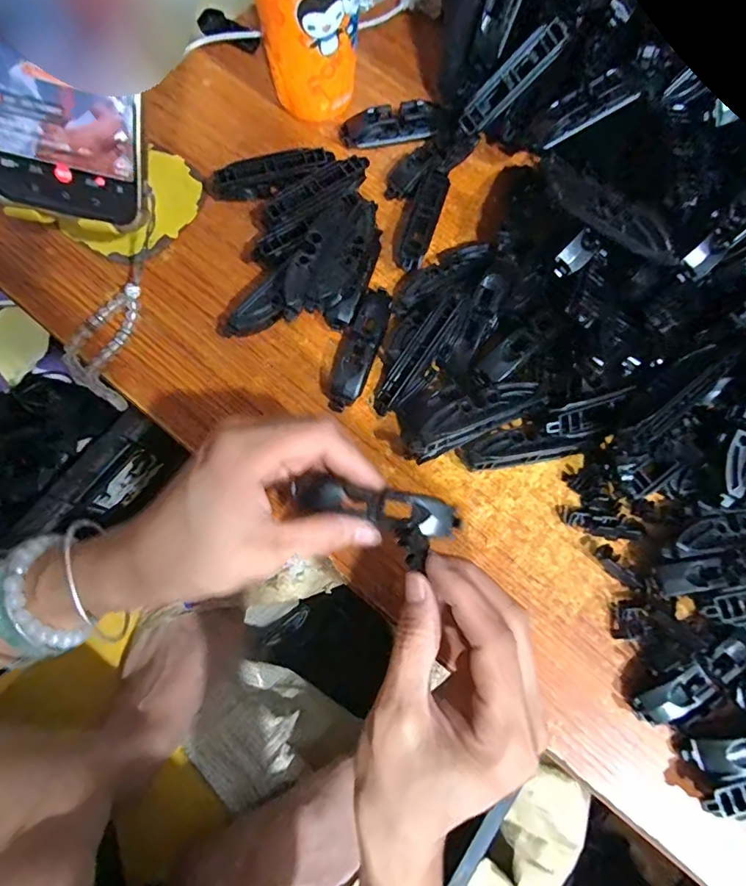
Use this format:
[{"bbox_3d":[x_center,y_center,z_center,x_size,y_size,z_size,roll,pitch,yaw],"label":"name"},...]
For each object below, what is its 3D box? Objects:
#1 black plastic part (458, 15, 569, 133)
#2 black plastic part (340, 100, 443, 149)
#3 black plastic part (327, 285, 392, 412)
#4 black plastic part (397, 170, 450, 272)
[{"bbox_3d":[0.091,-0.238,0.318,0.077,0.018,0.015,-37,76,26],"label":"black plastic part"},{"bbox_3d":[0.013,-0.230,0.348,0.073,0.013,0.021,-12,76,-5],"label":"black plastic part"},{"bbox_3d":[-0.009,-0.059,0.299,0.024,0.016,0.080,17,75,3],"label":"black plastic part"},{"bbox_3d":[0.032,-0.145,0.320,0.018,0.015,0.075,20,75,4],"label":"black plastic part"}]

